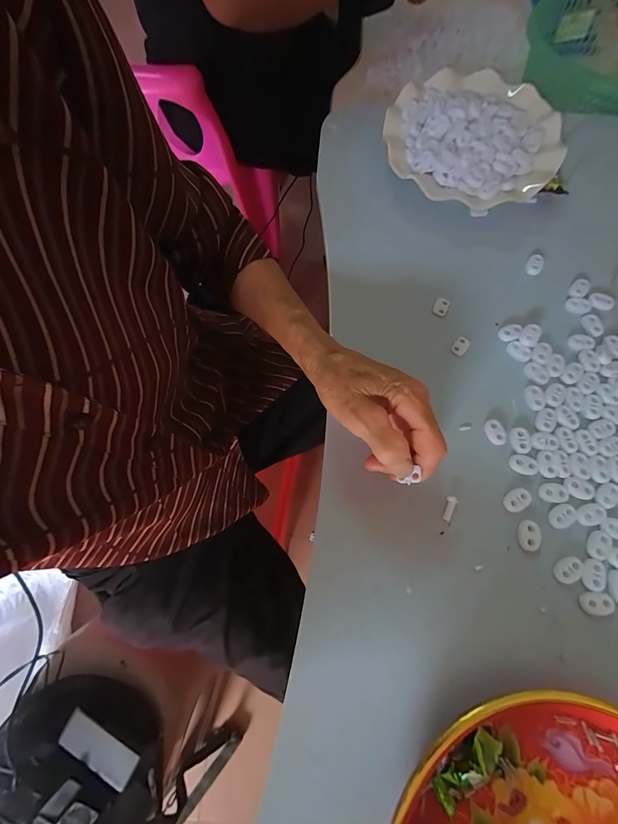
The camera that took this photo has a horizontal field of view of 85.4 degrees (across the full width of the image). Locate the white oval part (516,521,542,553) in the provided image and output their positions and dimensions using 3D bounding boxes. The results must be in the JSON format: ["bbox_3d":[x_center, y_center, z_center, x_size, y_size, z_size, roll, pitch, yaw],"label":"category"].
[{"bbox_3d":[0.168,0.094,0.255,0.016,0.004,0.021,19,73,7],"label":"white oval part"}]

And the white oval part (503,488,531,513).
[{"bbox_3d":[0.164,0.069,0.263,0.022,0.004,0.015,-28,73,-8],"label":"white oval part"}]

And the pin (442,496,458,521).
[{"bbox_3d":[0.111,0.076,0.264,0.009,0.004,0.019,21,86,8],"label":"pin"}]

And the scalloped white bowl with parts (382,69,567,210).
[{"bbox_3d":[0.168,-0.283,0.345,0.163,0.038,0.167,0,72,1],"label":"scalloped white bowl with parts"}]

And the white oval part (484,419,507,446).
[{"bbox_3d":[0.157,0.017,0.282,0.014,0.005,0.021,-22,73,-6],"label":"white oval part"}]

